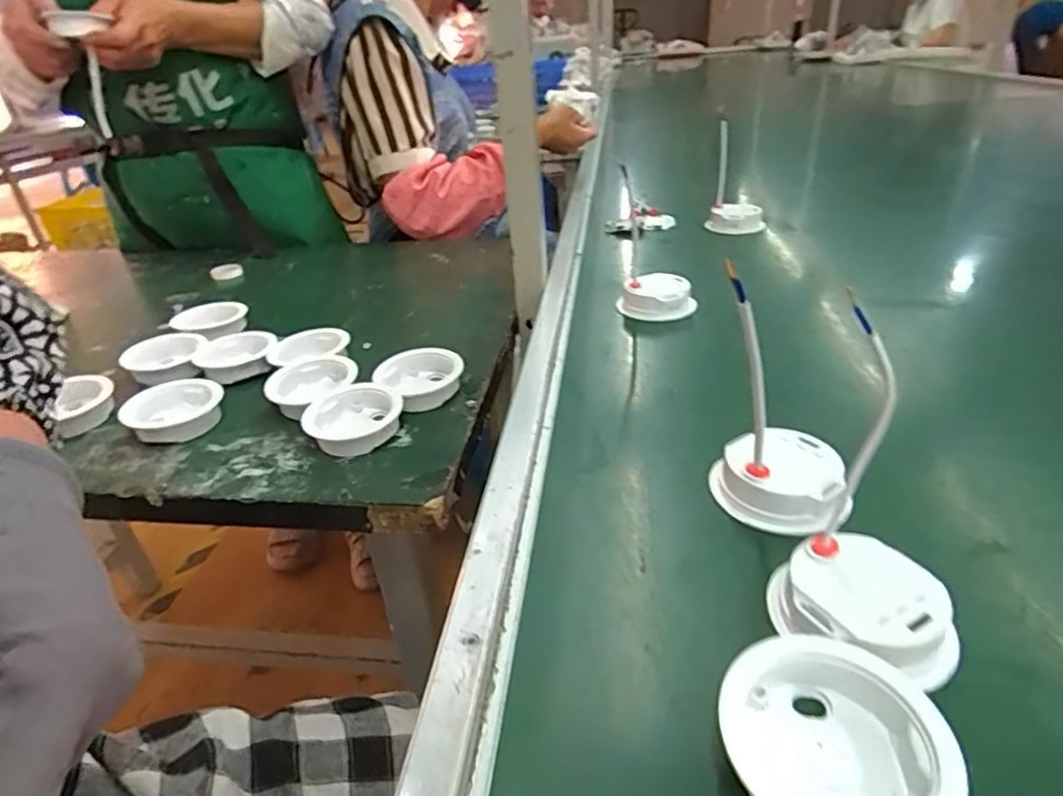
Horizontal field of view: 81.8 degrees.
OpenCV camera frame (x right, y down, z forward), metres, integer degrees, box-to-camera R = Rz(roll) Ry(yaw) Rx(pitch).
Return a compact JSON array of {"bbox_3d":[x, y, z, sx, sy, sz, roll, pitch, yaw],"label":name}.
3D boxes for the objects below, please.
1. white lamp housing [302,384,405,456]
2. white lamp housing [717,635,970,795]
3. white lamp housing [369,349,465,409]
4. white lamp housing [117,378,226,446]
[{"bbox_3d":[-0.136,0.016,0.470,0.070,0.025,0.065,-17,32,-21],"label":"white lamp housing"},{"bbox_3d":[0.106,0.120,0.211,0.069,0.025,0.071,-9,31,-9],"label":"white lamp housing"},{"bbox_3d":[-0.096,-0.016,0.521,0.067,0.030,0.063,-3,30,2],"label":"white lamp housing"},{"bbox_3d":[-0.287,0.012,0.495,0.071,0.030,0.059,-18,33,-23],"label":"white lamp housing"}]

